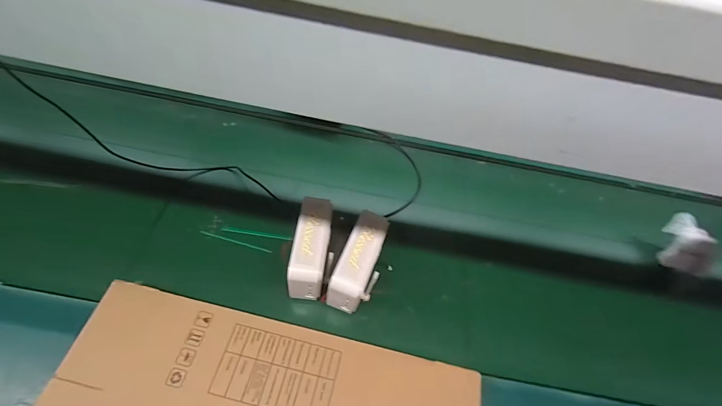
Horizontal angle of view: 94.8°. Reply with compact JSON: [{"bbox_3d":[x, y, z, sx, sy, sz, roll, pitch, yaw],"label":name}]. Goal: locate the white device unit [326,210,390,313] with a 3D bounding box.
[{"bbox_3d":[-0.001,0.091,0.480,0.056,0.105,0.125,21,59,4],"label":"white device unit"}]

